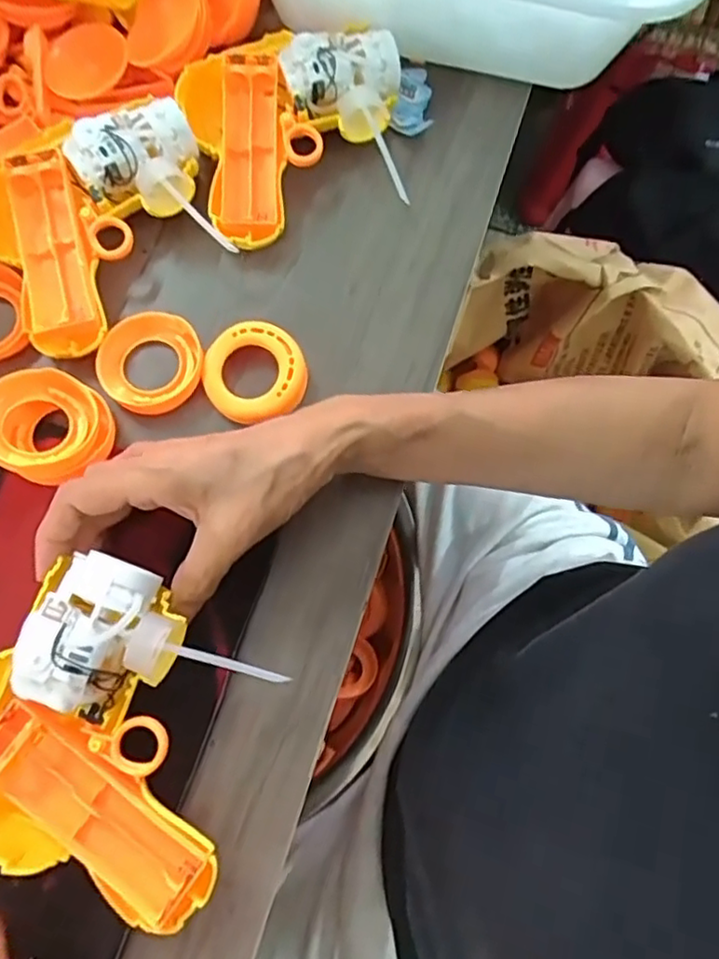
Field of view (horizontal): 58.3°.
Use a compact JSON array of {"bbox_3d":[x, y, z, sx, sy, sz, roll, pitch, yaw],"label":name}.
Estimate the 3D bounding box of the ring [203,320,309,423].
[{"bbox_3d":[-0.059,-0.061,0.364,0.057,0.014,0.056,1,74,-2],"label":"ring"}]

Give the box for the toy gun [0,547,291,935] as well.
[{"bbox_3d":[-0.108,0.112,0.284,0.120,0.037,0.133,21,74,4],"label":"toy gun"}]

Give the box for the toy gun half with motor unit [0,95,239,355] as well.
[{"bbox_3d":[-0.151,-0.155,0.378,0.133,0.044,0.126,-30,77,-10],"label":"toy gun half with motor unit"}]

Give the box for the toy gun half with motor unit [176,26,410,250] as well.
[{"bbox_3d":[-0.040,-0.219,0.401,0.143,0.041,0.126,-22,76,-8],"label":"toy gun half with motor unit"}]

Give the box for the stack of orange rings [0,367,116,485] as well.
[{"bbox_3d":[-0.166,-0.027,0.345,0.060,0.029,0.060,25,57,-5],"label":"stack of orange rings"}]

